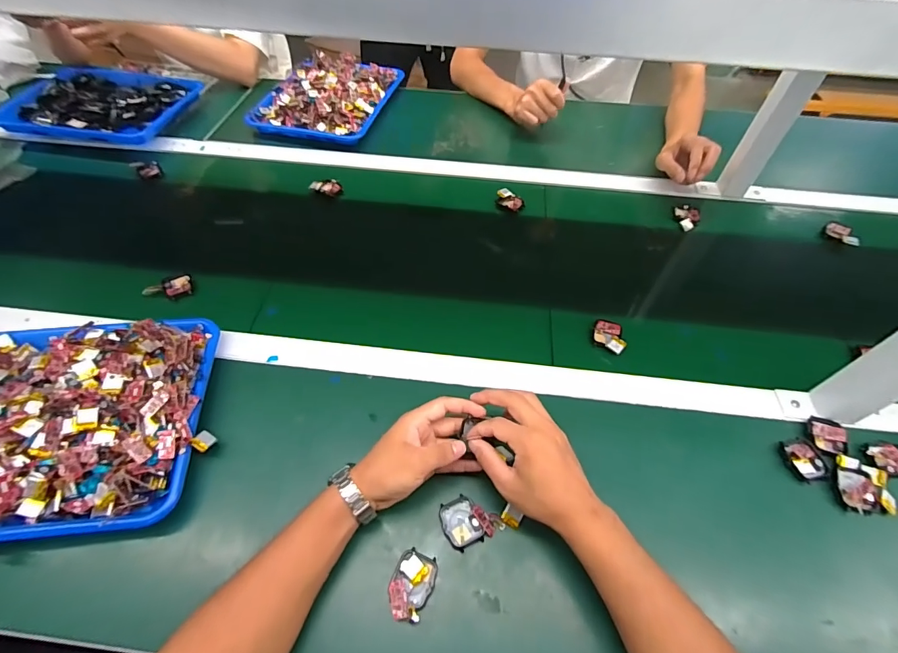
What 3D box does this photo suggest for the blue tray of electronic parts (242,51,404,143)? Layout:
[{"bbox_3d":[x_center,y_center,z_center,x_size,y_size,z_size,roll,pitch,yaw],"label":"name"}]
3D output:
[{"bbox_3d":[-0.249,-0.496,0.909,0.229,0.060,0.295,14,55,10],"label":"blue tray of electronic parts"}]

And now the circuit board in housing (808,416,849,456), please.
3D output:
[{"bbox_3d":[0.443,0.127,0.500,0.034,0.014,0.046,12,55,8],"label":"circuit board in housing"}]

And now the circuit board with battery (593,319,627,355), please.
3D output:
[{"bbox_3d":[0.219,0.012,0.583,0.047,0.007,0.046,22,58,27],"label":"circuit board with battery"}]

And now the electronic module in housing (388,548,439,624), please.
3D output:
[{"bbox_3d":[-0.035,0.246,0.407,0.041,0.013,0.057,14,55,9],"label":"electronic module in housing"}]

